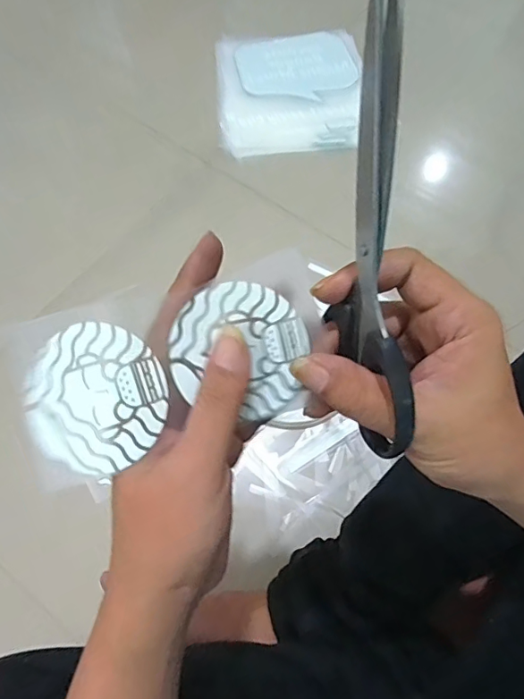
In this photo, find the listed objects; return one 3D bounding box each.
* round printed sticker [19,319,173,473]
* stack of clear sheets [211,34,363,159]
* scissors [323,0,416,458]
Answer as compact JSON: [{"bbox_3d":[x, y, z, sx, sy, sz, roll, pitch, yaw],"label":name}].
[{"bbox_3d":[-0.079,0.023,0.234,0.061,0.007,0.067,0,91,6],"label":"round printed sticker"},{"bbox_3d":[0.053,-0.445,0.859,0.251,0.030,0.266,-5,67,-3],"label":"stack of clear sheets"},{"bbox_3d":[0.047,-0.042,0.217,0.019,0.200,0.054,-10,30,-5],"label":"scissors"}]

